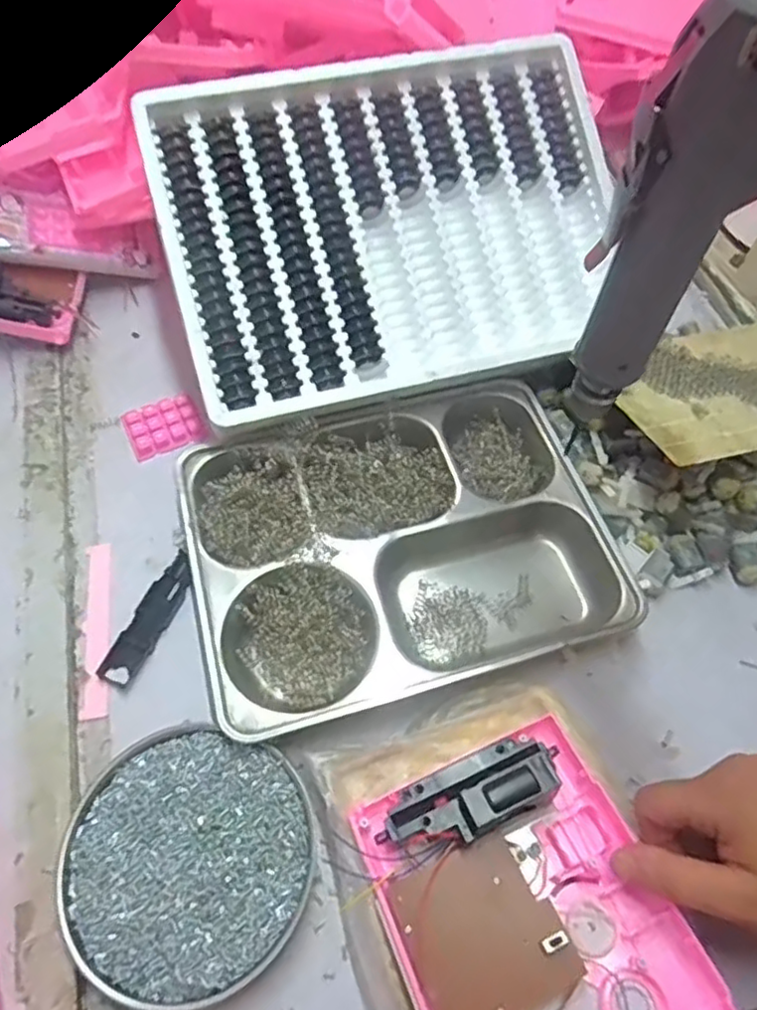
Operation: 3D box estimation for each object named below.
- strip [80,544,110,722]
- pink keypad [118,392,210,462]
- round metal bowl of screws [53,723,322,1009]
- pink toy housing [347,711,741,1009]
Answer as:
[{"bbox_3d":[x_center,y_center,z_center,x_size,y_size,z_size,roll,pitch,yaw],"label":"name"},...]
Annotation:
[{"bbox_3d":[-0.192,0.082,0.442,0.016,0.004,0.124,-9,60,-7],"label":"strip"},{"bbox_3d":[-0.176,-0.066,0.528,0.058,0.013,0.045,-24,63,-15],"label":"pink keypad"},{"bbox_3d":[-0.106,0.197,0.362,0.137,0.025,0.129,1,59,-1],"label":"round metal bowl of screws"},{"bbox_3d":[0.076,0.202,0.320,0.133,0.037,0.159,-20,62,-13],"label":"pink toy housing"}]

